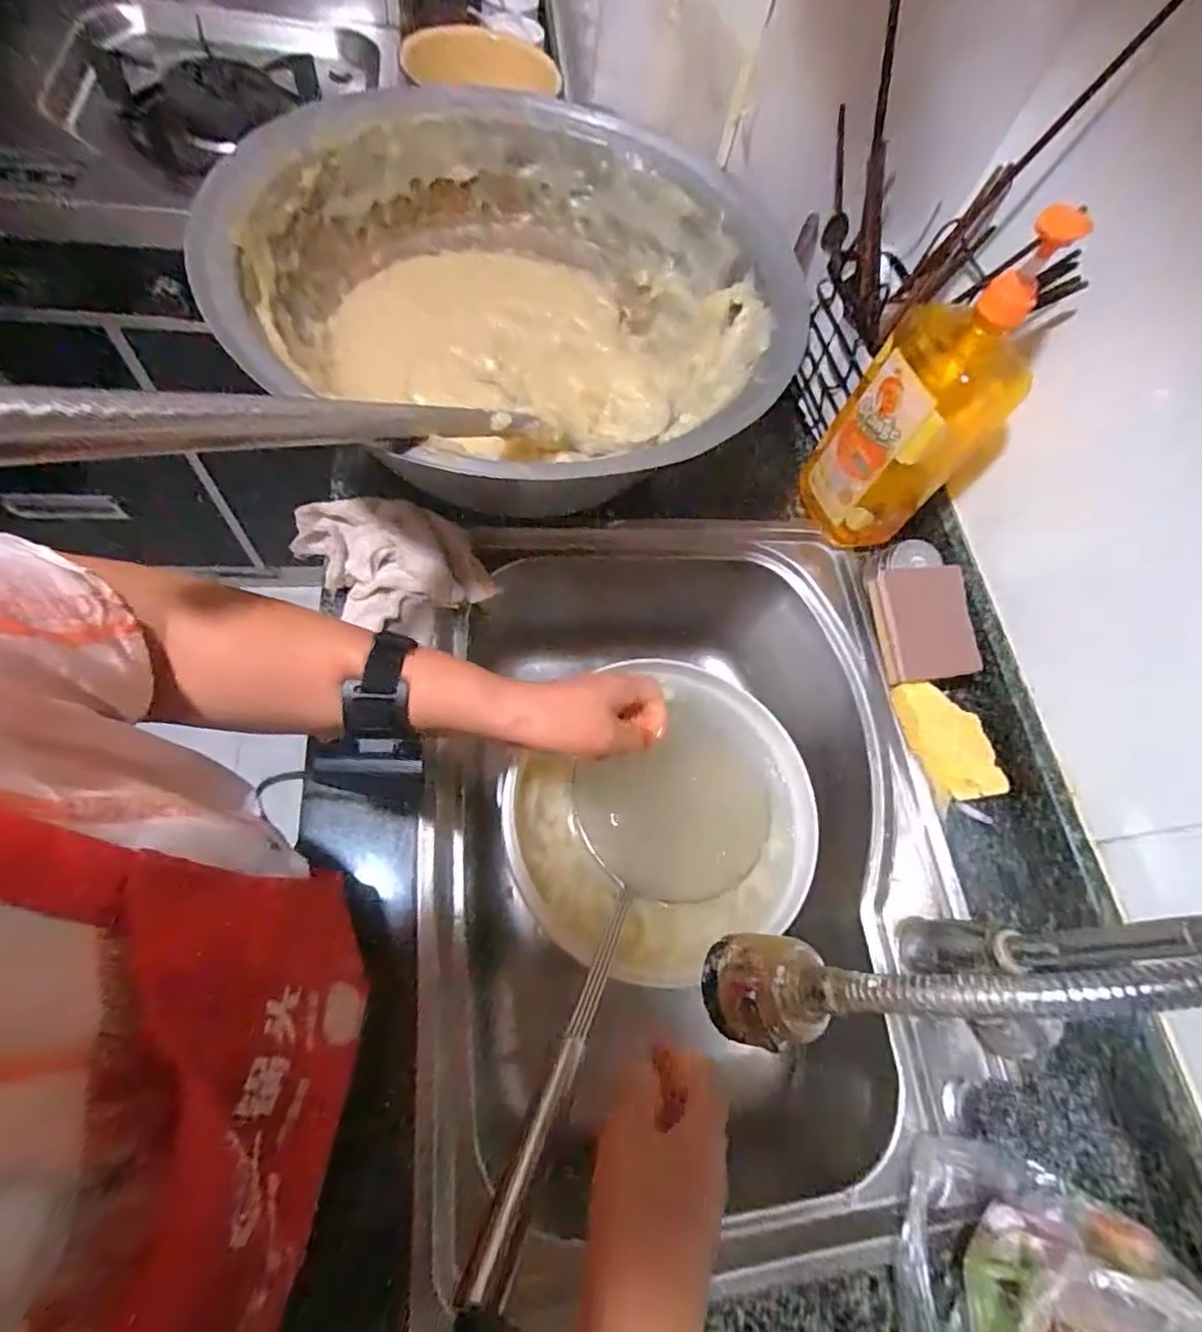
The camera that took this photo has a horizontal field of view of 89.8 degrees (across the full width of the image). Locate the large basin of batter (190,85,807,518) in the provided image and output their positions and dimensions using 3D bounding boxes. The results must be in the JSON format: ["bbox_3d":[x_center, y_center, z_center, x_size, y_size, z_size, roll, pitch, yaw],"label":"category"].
[{"bbox_3d":[-0.037,-0.310,0.506,0.410,0.137,0.431,4,65,-8],"label":"large basin of batter"}]

